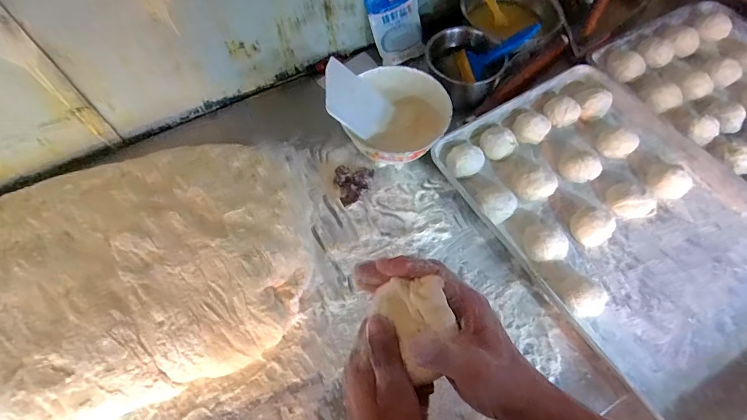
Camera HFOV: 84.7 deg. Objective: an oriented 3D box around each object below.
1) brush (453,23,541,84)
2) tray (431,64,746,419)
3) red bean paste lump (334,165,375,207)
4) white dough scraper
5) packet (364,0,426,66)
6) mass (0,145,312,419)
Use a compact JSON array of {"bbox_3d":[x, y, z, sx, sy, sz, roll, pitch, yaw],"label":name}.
[{"bbox_3d":[0.245,-0.308,0.798,0.164,0.048,0.071,-25,60,25],"label":"brush"},{"bbox_3d":[0.426,0.022,0.681,0.410,0.039,0.611,-29,66,-13],"label":"tray"},{"bbox_3d":[-0.033,-0.053,0.745,0.072,0.019,0.078,-1,63,1],"label":"red bean paste lump"},{"bbox_3d":[-0.036,-0.195,0.739,0.141,0.007,0.102,36,67,-18],"label":"white dough scraper"},{"bbox_3d":[0.052,-0.394,0.858,0.112,0.151,0.026,-27,32,-6],"label":"packet"},{"bbox_3d":[-0.495,0.133,0.627,0.829,0.068,0.423,-21,64,-9],"label":"mass"}]

